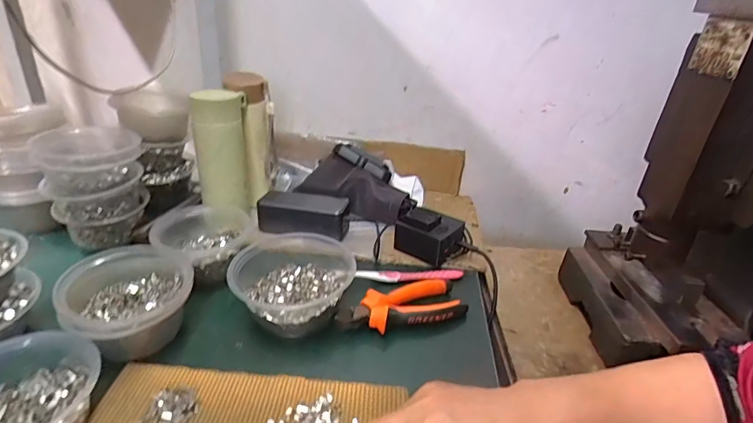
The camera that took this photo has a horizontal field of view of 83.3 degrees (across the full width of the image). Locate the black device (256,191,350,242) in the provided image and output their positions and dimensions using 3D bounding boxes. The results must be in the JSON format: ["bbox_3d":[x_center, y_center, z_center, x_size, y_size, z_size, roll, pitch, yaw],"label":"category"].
[{"bbox_3d":[-0.107,0.000,0.635,0.131,0.043,0.058,10,29,9],"label":"black device"}]

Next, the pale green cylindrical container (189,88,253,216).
[{"bbox_3d":[-0.217,-0.082,0.594,0.058,0.160,0.070,8,29,7],"label":"pale green cylindrical container"}]

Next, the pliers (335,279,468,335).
[{"bbox_3d":[0.031,0.106,0.490,0.149,0.017,0.066,-8,31,-22],"label":"pliers"}]

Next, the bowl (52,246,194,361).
[{"bbox_3d":[-0.247,0.089,0.428,0.109,0.074,0.113,4,29,-2],"label":"bowl"}]

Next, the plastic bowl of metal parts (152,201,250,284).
[{"bbox_3d":[-0.222,0.039,0.535,0.092,0.055,0.116,6,29,2],"label":"plastic bowl of metal parts"}]

